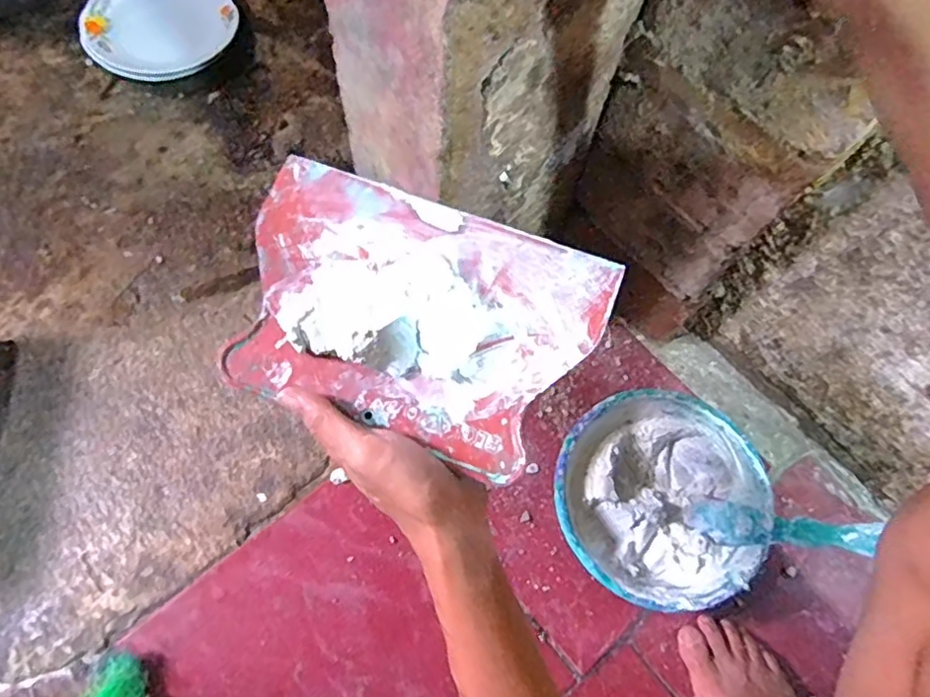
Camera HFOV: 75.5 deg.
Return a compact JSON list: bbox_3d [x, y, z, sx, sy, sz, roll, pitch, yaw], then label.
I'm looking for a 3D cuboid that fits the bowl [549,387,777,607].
[{"bbox_3d":[0.187,0.148,0.585,0.199,0.070,0.192,1,61,-2],"label":"bowl"}]

